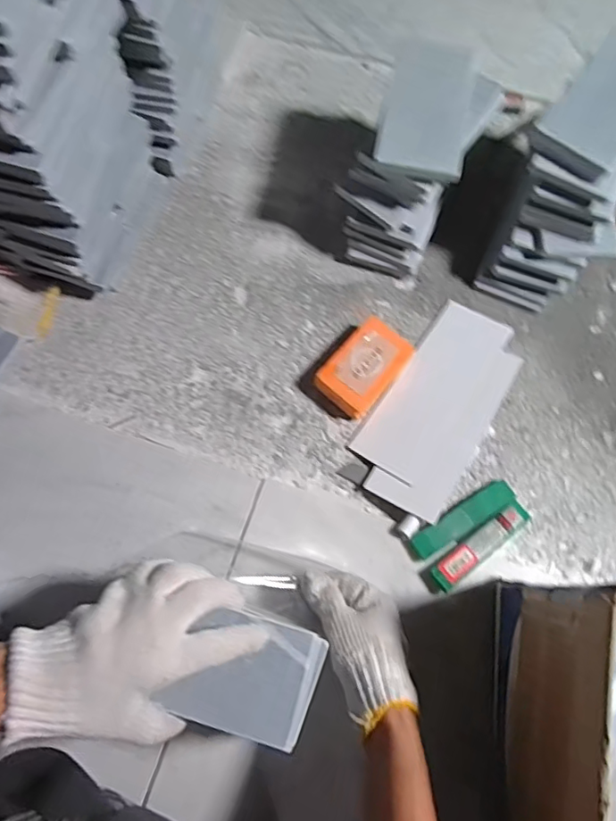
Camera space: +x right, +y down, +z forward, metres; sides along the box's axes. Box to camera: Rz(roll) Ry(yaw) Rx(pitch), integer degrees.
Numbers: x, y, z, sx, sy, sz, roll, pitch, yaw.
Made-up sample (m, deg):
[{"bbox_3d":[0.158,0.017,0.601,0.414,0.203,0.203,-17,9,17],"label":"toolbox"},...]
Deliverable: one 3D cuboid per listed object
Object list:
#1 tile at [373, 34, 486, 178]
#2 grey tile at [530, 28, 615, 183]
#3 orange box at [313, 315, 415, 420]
[{"bbox_3d":[0.114,-0.289,0.513,0.078,0.010,0.157,12,74,5],"label":"tile"},{"bbox_3d":[0.270,-0.277,0.491,0.074,0.014,0.147,37,78,12],"label":"grey tile"},{"bbox_3d":[0.058,-0.043,0.565,0.062,0.034,0.100,38,74,10],"label":"orange box"}]

